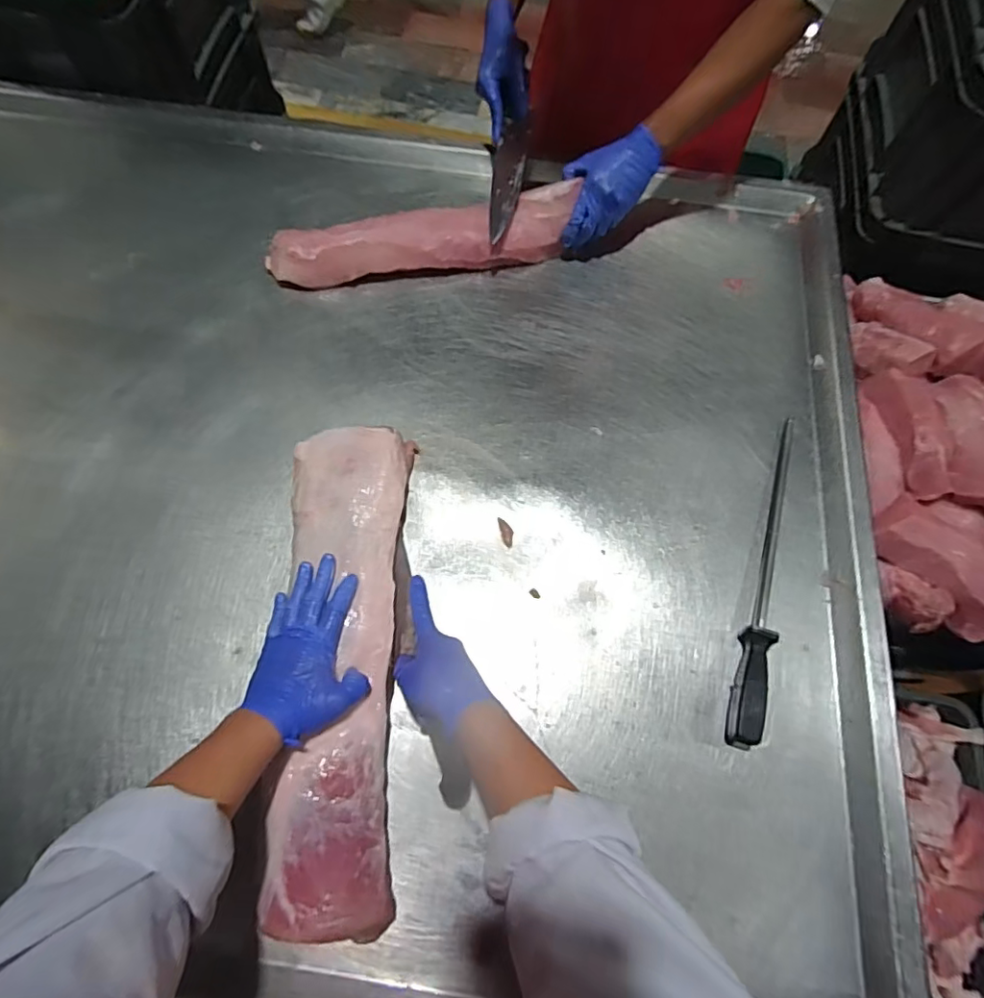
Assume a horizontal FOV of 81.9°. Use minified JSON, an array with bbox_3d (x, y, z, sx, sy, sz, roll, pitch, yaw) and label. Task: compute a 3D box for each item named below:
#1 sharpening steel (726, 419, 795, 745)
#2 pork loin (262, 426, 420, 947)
[{"bbox_3d":[0.322,0.075,0.662,0.029,0.031,0.405,18,68,4],"label":"sharpening steel"},{"bbox_3d":[-0.159,0.154,0.599,0.125,0.043,0.500,-1,67,-2],"label":"pork loin"}]

